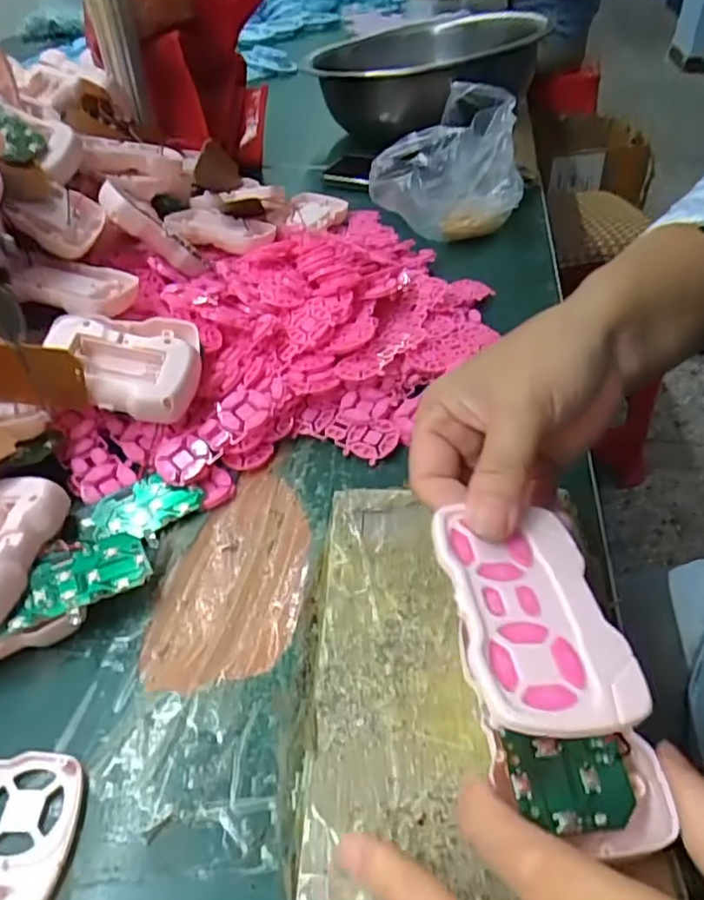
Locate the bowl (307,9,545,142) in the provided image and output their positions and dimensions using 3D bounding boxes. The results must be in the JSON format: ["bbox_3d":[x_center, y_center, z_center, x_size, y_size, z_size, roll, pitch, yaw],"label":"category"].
[{"bbox_3d":[0.083,-0.449,0.761,0.268,0.099,0.299,16,45,18],"label":"bowl"}]

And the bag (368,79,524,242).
[{"bbox_3d":[0.101,-0.277,0.600,0.127,0.084,0.160,17,46,19],"label":"bag"}]

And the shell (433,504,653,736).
[{"bbox_3d":[0.061,0.053,0.212,0.053,0.010,0.083,-6,43,-5],"label":"shell"}]

